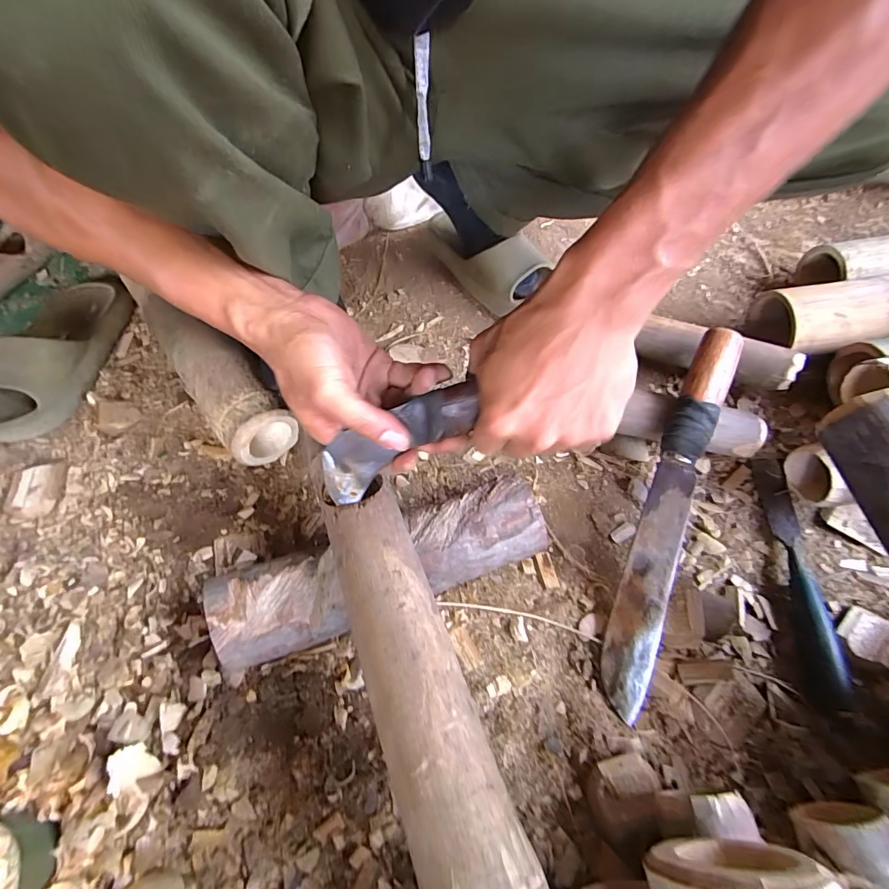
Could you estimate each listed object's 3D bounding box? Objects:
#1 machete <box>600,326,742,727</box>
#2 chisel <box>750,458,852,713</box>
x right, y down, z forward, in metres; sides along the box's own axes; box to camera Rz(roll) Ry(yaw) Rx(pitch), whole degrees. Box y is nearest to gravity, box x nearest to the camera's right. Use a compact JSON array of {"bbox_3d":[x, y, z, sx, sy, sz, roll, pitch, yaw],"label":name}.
[{"bbox_3d":[0.195,0.049,0.386,0.038,0.023,0.340,20,78,12],"label":"machete"},{"bbox_3d":[0.307,0.107,0.399,0.027,0.017,0.217,4,59,3],"label":"chisel"}]

